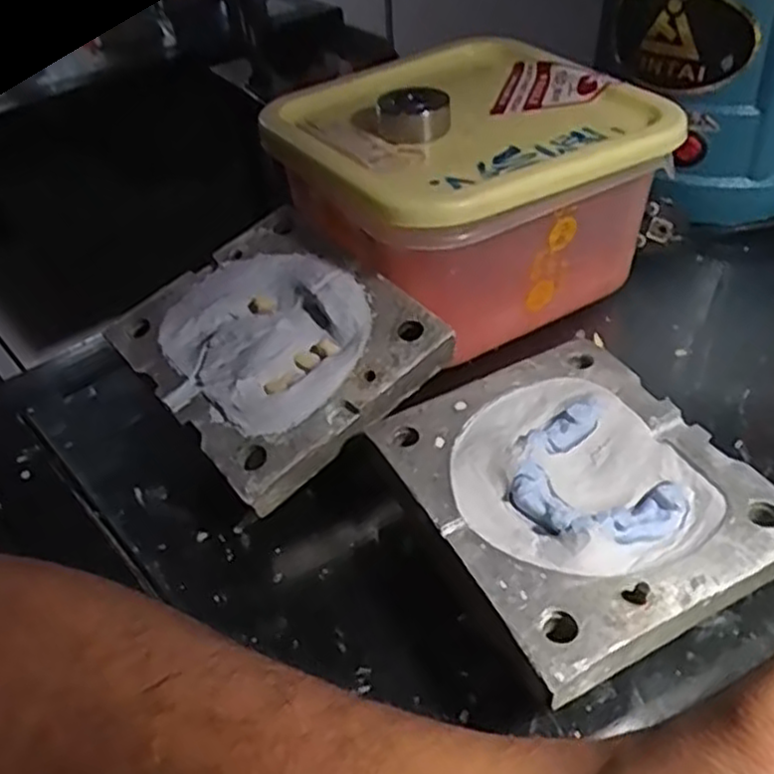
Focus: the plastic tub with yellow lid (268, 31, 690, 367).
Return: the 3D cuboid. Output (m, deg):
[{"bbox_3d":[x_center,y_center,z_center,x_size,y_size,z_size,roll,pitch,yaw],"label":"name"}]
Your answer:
[{"bbox_3d":[0.040,-0.104,0.404,0.168,0.105,0.155,-24,45,-19],"label":"plastic tub with yellow lid"}]

